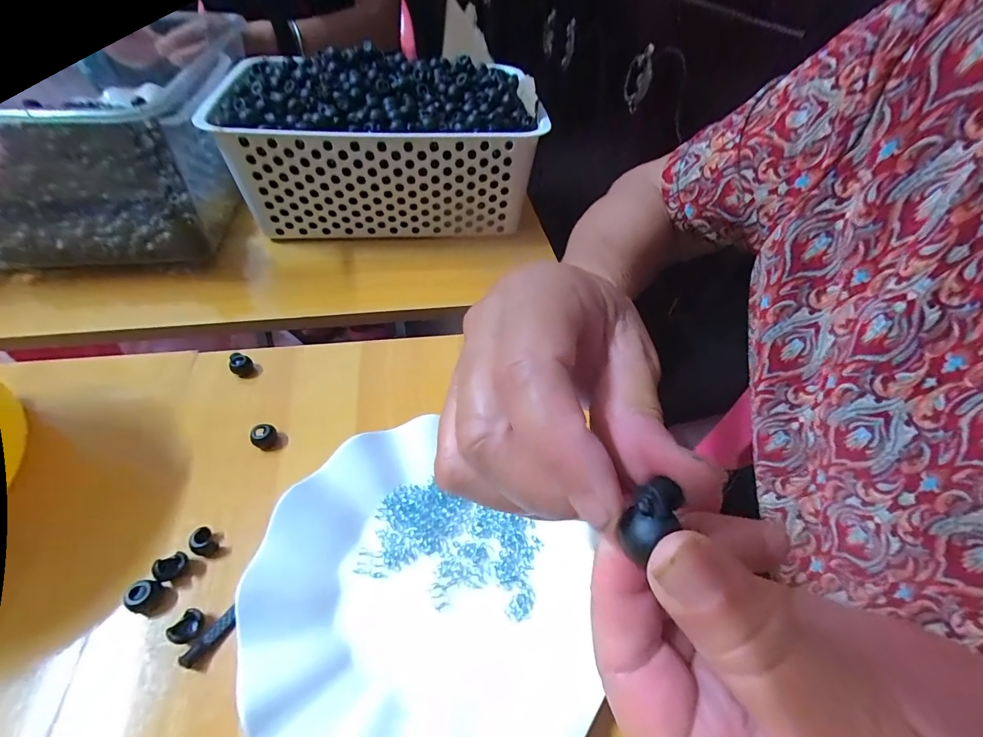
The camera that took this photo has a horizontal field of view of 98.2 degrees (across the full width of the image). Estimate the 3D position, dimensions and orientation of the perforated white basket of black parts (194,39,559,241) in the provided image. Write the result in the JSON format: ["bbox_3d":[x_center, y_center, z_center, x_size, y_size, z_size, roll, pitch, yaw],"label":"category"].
[{"bbox_3d":[-0.104,-0.224,0.447,0.295,0.136,0.166,-5,49,-9],"label":"perforated white basket of black parts"}]

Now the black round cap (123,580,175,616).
[{"bbox_3d":[-0.177,0.119,0.220,0.014,0.016,0.014,2,48,-2],"label":"black round cap"}]

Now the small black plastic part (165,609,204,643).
[{"bbox_3d":[-0.152,0.130,0.214,0.011,0.010,0.015,21,50,15],"label":"small black plastic part"}]

